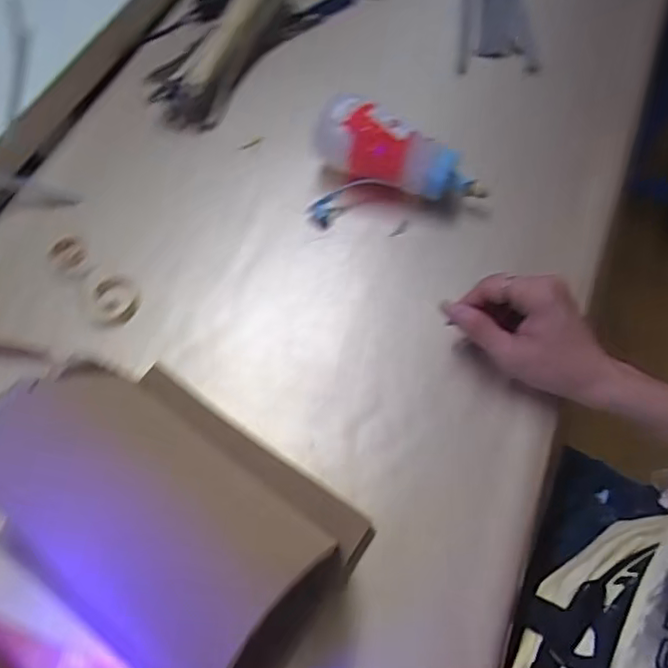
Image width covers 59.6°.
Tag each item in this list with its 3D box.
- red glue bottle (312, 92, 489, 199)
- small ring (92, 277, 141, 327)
[{"bbox_3d":[0.060,-0.161,0.520,0.157,0.065,0.058,20,65,12],"label":"red glue bottle"},{"bbox_3d":[-0.186,-0.028,0.497,0.037,0.008,0.042,-3,62,0],"label":"small ring"}]

